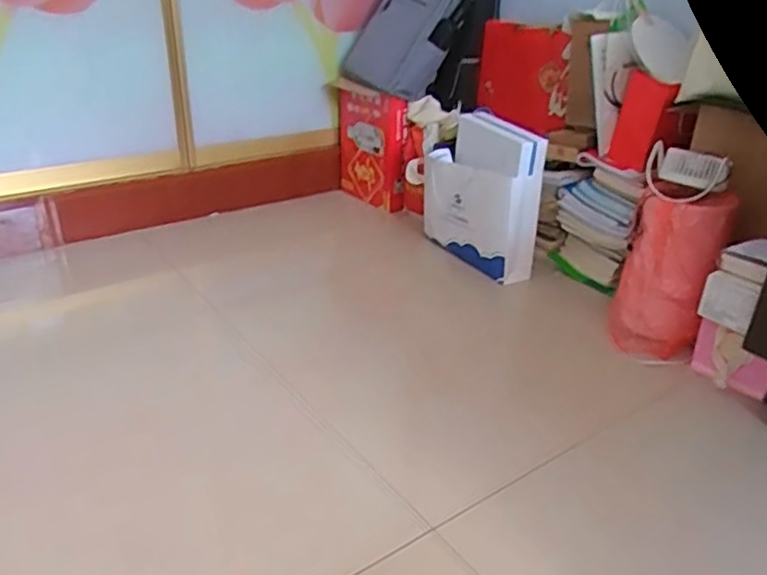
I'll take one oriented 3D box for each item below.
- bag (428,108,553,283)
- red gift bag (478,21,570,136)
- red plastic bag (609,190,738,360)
[{"bbox_3d":[0.234,-0.225,1.587,0.133,0.349,0.286,-16,32,-30],"label":"bag"},{"bbox_3d":[0.381,-0.579,1.804,0.046,0.251,0.294,-16,32,-36],"label":"red gift bag"},{"bbox_3d":[0.557,-0.027,1.303,0.177,0.298,0.141,17,31,28],"label":"red plastic bag"}]

